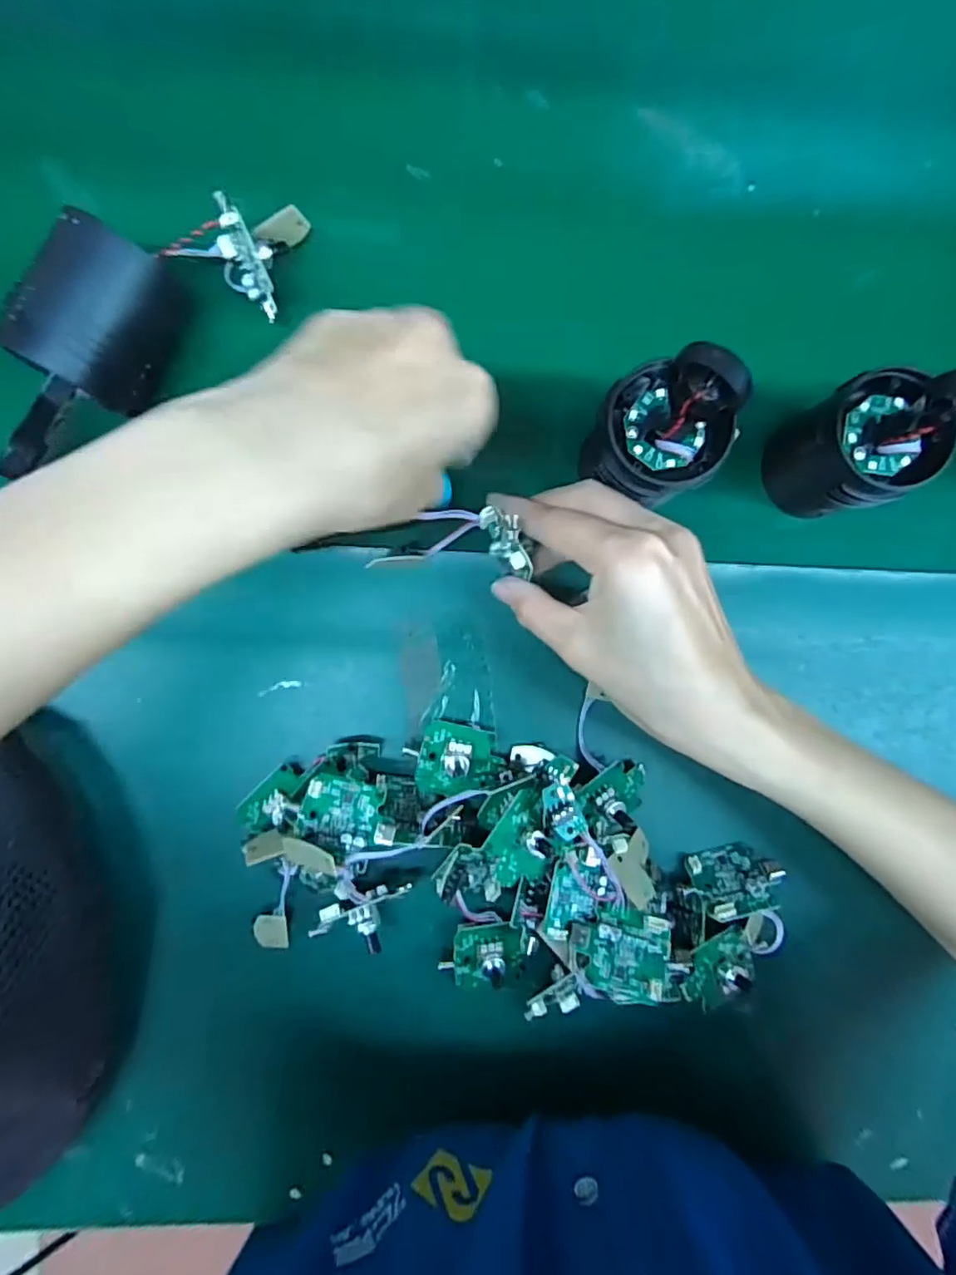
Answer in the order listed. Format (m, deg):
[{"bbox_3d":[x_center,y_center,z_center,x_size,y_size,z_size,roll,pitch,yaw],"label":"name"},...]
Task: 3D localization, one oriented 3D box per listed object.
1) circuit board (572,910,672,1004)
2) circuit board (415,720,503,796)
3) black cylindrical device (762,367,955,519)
[{"bbox_3d":[0.065,0.143,0.266,0.043,0.005,0.035,7,66,3],"label":"circuit board"},{"bbox_3d":[-0.010,0.062,0.294,0.039,0.012,0.036,11,89,-6],"label":"circuit board"},{"bbox_3d":[0.178,-0.089,0.261,0.050,0.108,0.051,0,90,-6],"label":"black cylindrical device"}]

